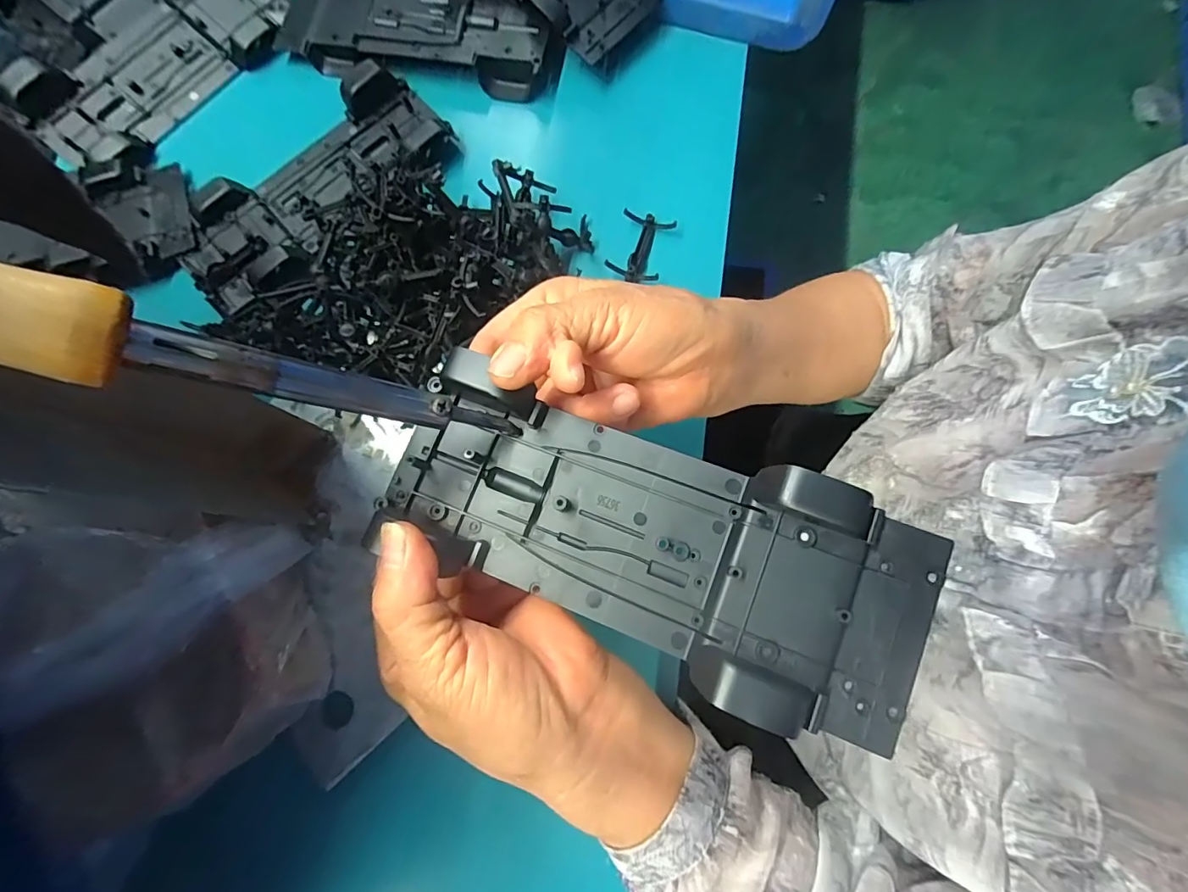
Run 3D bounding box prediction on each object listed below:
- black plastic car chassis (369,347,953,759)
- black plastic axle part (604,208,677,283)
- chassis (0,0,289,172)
[{"bbox_3d":[0.015,0.031,0.176,0.191,0.024,0.074,20,79,13],"label":"black plastic car chassis"},{"bbox_3d":[0.030,-0.130,0.327,0.034,0.013,0.050,17,80,2],"label":"black plastic axle part"},{"bbox_3d":[-0.314,-0.284,0.356,0.095,0.030,0.192,42,81,6],"label":"chassis"}]

